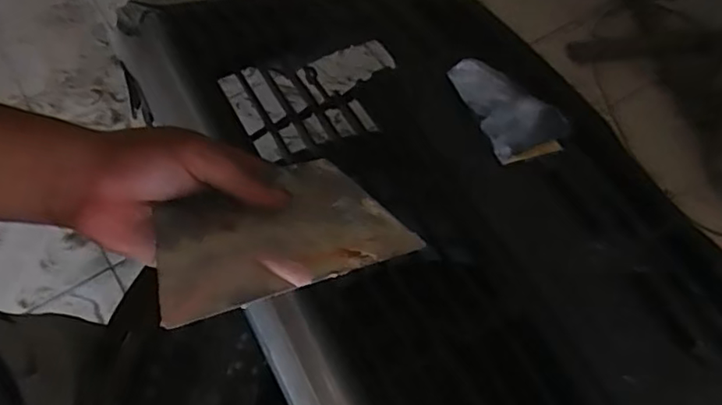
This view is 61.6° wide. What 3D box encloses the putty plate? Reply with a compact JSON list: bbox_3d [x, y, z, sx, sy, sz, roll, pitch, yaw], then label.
[{"bbox_3d":[-0.050,0.014,0.338,0.134,0.007,0.091,-16,45,-25],"label":"putty plate"}]

